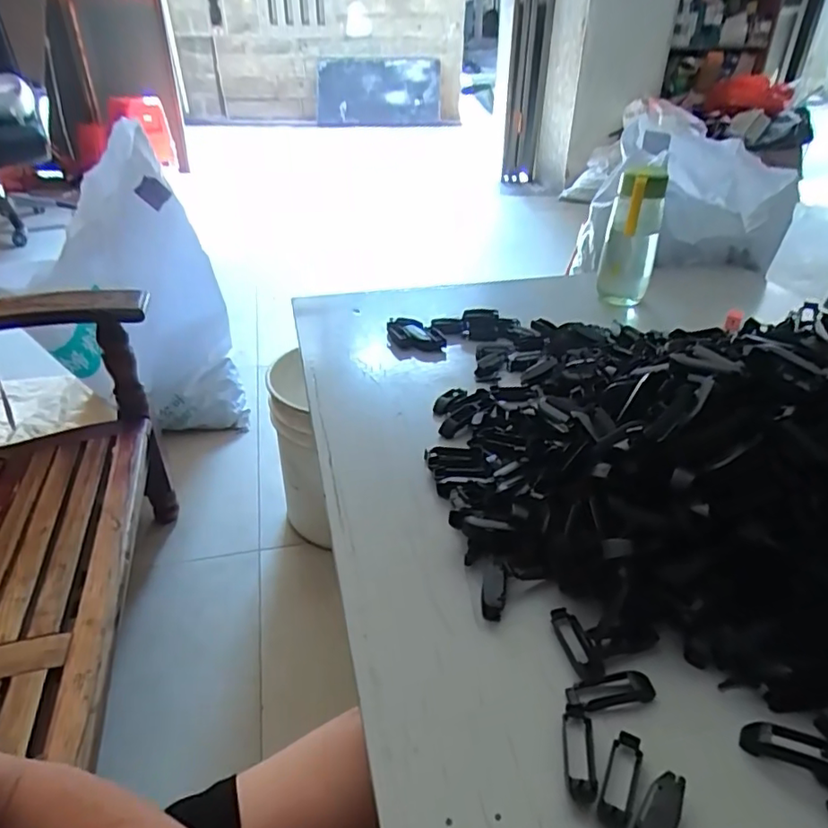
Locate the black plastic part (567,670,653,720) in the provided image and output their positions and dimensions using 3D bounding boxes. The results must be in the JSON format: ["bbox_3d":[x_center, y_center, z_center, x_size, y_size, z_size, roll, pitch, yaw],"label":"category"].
[{"bbox_3d":[0.122,0.174,0.370,0.059,0.004,0.022,-4,34,-7],"label":"black plastic part"}]

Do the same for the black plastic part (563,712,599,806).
[{"bbox_3d":[0.095,0.195,0.339,0.017,0.006,0.049,5,34,7],"label":"black plastic part"}]

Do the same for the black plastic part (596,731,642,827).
[{"bbox_3d":[0.116,0.202,0.329,0.017,0.006,0.051,16,37,22],"label":"black plastic part"}]

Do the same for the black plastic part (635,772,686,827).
[{"bbox_3d":[0.128,0.213,0.309,0.017,0.014,0.046,24,40,31],"label":"black plastic part"}]

